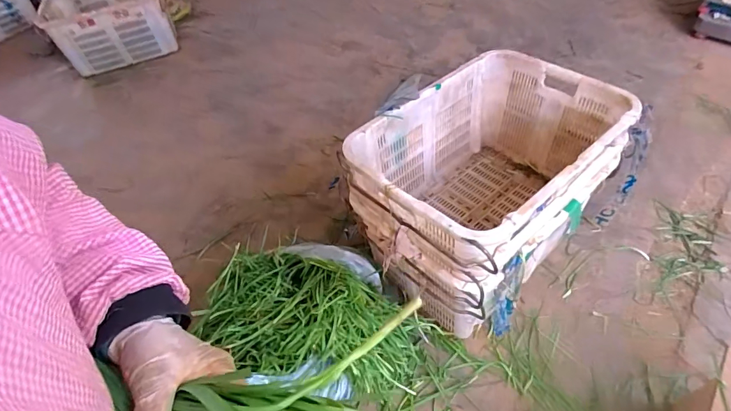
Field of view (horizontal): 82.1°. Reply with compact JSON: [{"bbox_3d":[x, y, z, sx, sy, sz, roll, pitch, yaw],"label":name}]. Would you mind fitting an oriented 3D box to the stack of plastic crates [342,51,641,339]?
[{"bbox_3d":[0.333,-0.063,1.216,0.504,0.449,0.704,32,60,31],"label":"stack of plastic crates"}]

